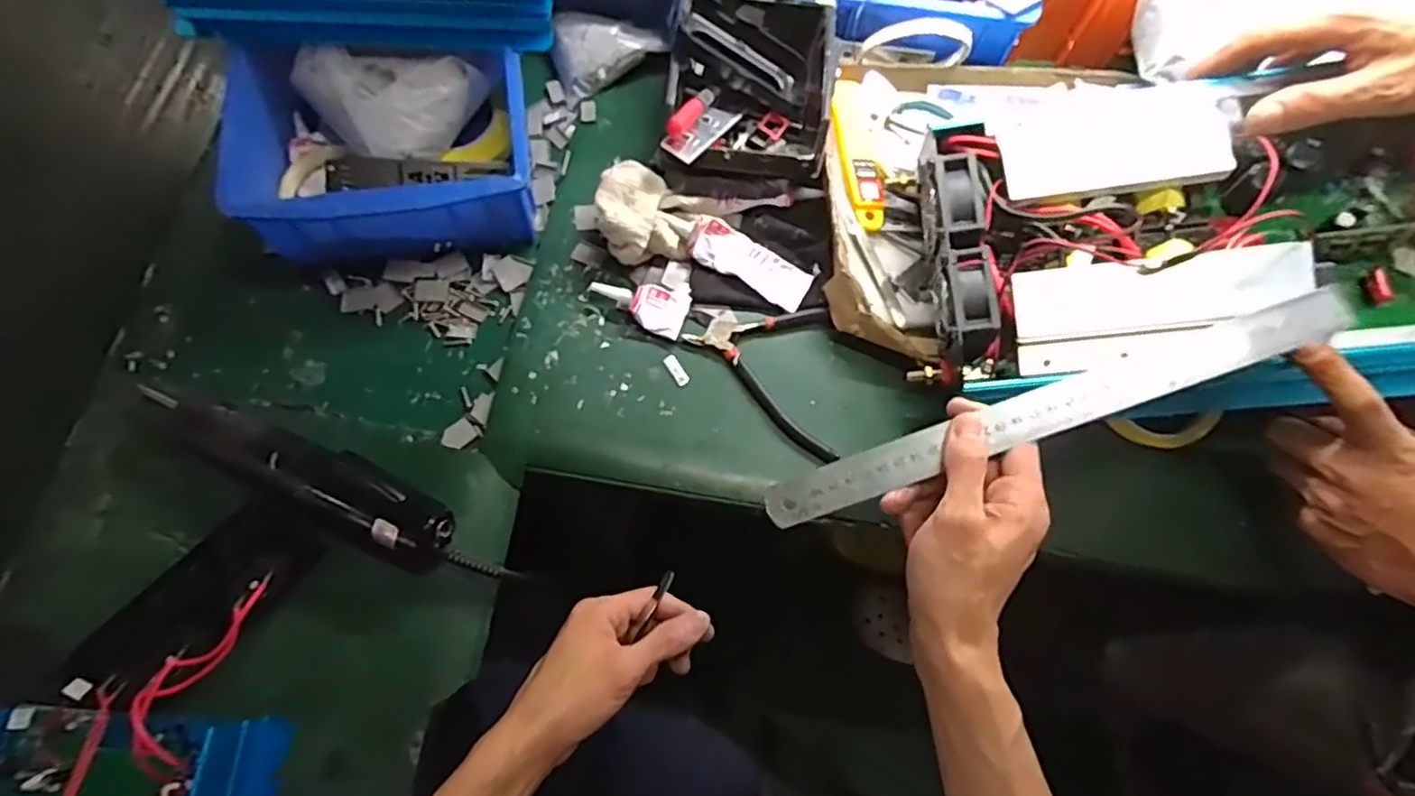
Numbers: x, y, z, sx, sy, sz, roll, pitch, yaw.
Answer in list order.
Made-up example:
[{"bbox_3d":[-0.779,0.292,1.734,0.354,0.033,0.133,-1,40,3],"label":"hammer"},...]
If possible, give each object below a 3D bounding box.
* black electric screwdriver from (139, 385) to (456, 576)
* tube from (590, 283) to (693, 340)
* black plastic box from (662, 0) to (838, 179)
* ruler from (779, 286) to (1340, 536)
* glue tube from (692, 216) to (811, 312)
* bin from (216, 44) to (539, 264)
[{"bbox_3d":[-0.261,0.053,0.453,0.206,0.054,0.048,26,72,6],"label":"black electric screwdriver"},{"bbox_3d":[-0.051,-0.073,0.516,0.072,0.018,0.037,19,71,4],"label":"tube"},{"bbox_3d":[0.035,-0.236,0.533,0.121,0.071,0.146,6,70,-1],"label":"black plastic box"},{"bbox_3d":[0.185,0.011,0.390,0.313,0.008,0.029,-20,73,6],"label":"ruler"},{"bbox_3d":[0.033,-0.104,0.530,0.097,0.025,0.039,28,72,7],"label":"glue tube"},{"bbox_3d":[-0.236,-0.184,0.515,0.201,0.082,0.149,-8,72,-5],"label":"bin"}]

